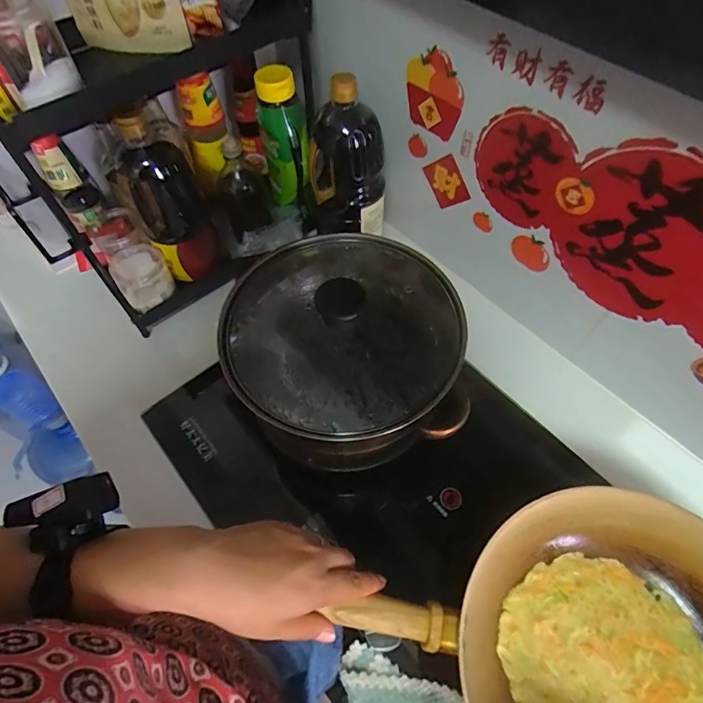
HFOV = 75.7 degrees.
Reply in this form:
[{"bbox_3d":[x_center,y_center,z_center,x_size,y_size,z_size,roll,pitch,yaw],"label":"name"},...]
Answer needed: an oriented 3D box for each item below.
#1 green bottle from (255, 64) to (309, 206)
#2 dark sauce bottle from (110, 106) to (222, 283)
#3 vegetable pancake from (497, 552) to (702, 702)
[{"bbox_3d":[-0.100,-0.319,0.683,0.062,0.185,0.063,-11,60,-5],"label":"green bottle"},{"bbox_3d":[-0.259,-0.203,0.631,0.101,0.243,0.086,-23,61,-12],"label":"dark sauce bottle"},{"bbox_3d":[0.230,0.278,0.407,0.174,0.008,0.163,37,66,20],"label":"vegetable pancake"}]

